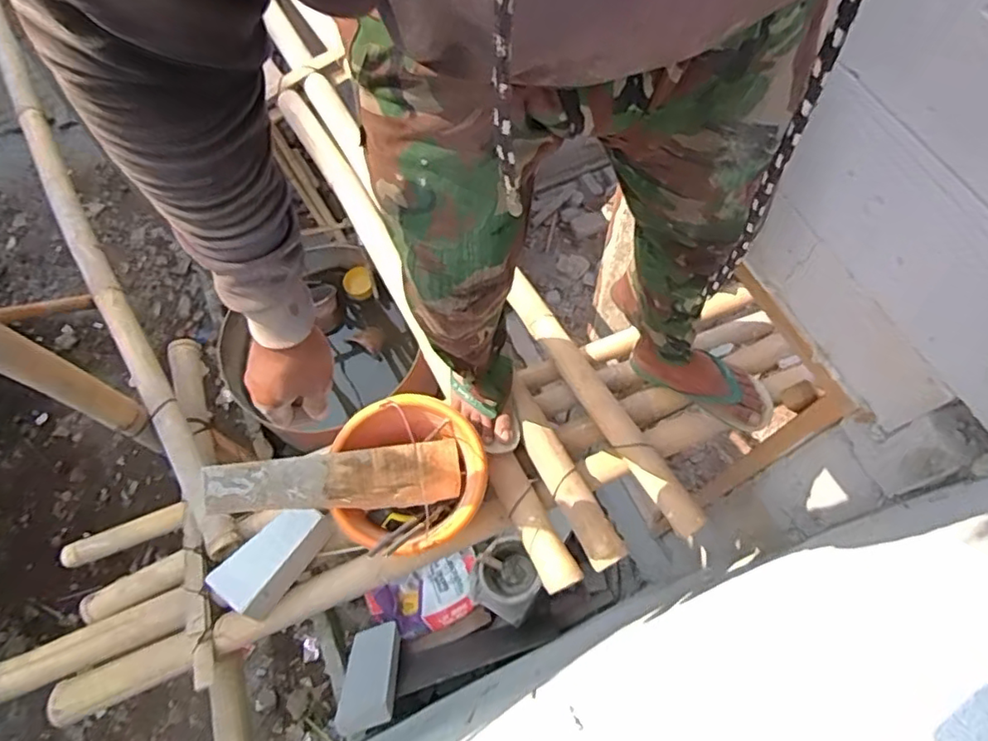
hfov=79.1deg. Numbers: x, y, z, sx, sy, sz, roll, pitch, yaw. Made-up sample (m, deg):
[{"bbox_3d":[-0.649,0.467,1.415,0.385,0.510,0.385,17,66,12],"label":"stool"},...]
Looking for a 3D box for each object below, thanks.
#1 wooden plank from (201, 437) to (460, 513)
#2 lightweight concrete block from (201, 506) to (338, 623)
[{"bbox_3d":[-0.241,0.177,0.948,0.389,0.020,0.097,-4,85,-26],"label":"wooden plank"},{"bbox_3d":[-0.385,0.317,1.033,0.109,0.084,0.208,30,72,14],"label":"lightweight concrete block"}]

